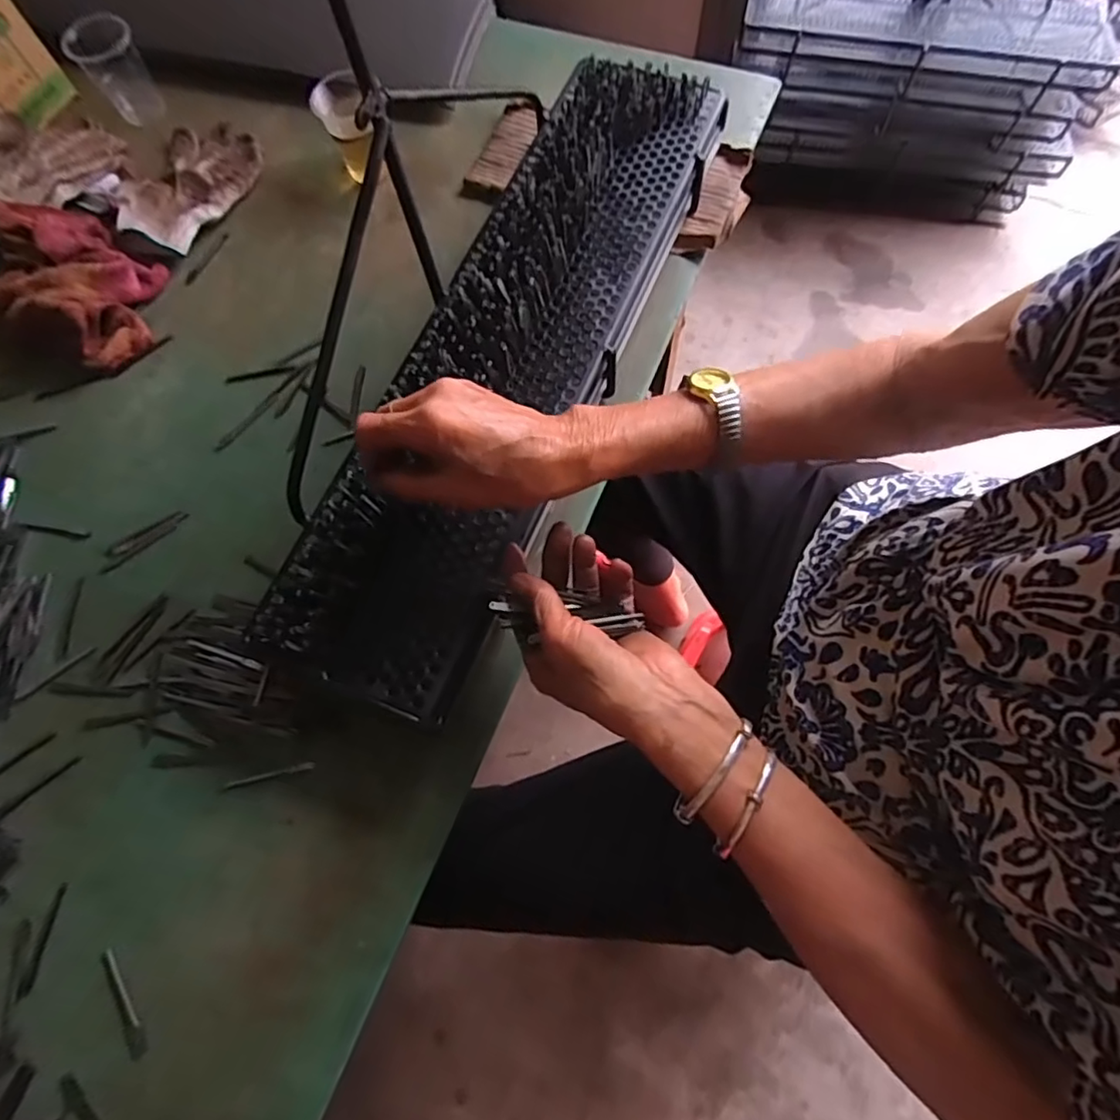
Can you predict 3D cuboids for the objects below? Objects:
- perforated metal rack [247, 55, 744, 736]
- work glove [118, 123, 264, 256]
[{"bbox_3d":[-0.029,-0.174,0.486,0.142,0.061,0.591,22,74,10],"label":"perforated metal rack"},{"bbox_3d":[-0.381,-0.385,0.622,0.113,0.028,0.164,17,71,9],"label":"work glove"}]

